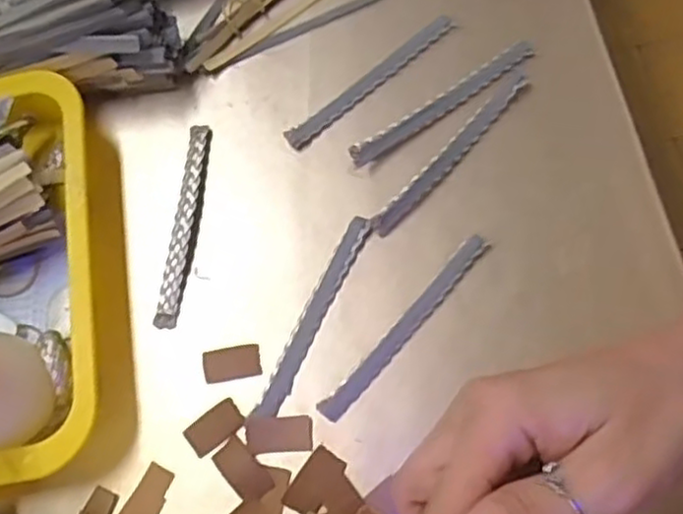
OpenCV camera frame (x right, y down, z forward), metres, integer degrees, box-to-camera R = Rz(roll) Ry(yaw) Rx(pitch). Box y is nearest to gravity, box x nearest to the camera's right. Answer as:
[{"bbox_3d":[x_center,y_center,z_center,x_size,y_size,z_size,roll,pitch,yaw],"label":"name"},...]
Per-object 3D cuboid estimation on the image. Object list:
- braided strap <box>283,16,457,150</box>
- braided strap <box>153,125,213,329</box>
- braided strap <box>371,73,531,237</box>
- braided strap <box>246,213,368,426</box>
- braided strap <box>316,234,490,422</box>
[{"bbox_3d":[0.020,-0.119,0.480,0.140,0.008,0.015,-39,70,-9],"label":"braided strap"},{"bbox_3d":[-0.101,-0.023,0.458,0.016,0.007,0.138,4,70,7],"label":"braided strap"},{"bbox_3d":[0.071,-0.068,0.455,0.013,0.008,0.142,41,78,18],"label":"braided strap"},{"bbox_3d":[-0.017,0.036,0.429,0.014,0.005,0.135,25,76,9],"label":"braided strap"},{"bbox_3d":[0.039,0.040,0.423,0.012,0.006,0.142,40,78,18],"label":"braided strap"}]

